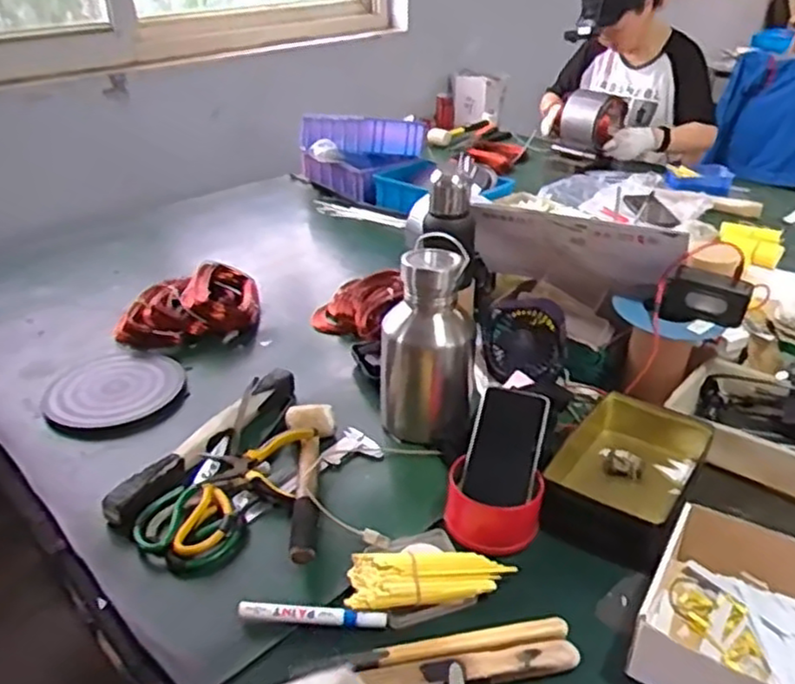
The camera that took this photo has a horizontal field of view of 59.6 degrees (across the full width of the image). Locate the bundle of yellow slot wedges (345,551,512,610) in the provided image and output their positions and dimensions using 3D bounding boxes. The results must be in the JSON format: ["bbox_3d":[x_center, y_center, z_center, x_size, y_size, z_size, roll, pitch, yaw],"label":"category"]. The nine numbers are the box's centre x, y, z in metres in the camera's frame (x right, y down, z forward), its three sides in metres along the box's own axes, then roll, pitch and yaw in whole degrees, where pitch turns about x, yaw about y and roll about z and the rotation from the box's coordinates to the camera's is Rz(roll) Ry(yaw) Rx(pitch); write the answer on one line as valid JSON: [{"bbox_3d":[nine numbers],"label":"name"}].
[{"bbox_3d":[0.032,0.234,0.696,0.161,0.022,0.054,-5,32,-3],"label":"bundle of yellow slot wedges"}]

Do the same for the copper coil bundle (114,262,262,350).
[{"bbox_3d":[-0.354,-0.052,1.183,0.242,0.080,0.131,-11,32,-16],"label":"copper coil bundle"}]

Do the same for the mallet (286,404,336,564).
[{"bbox_3d":[-0.104,0.162,0.829,0.065,0.037,0.263,-3,31,-3],"label":"mallet"}]

